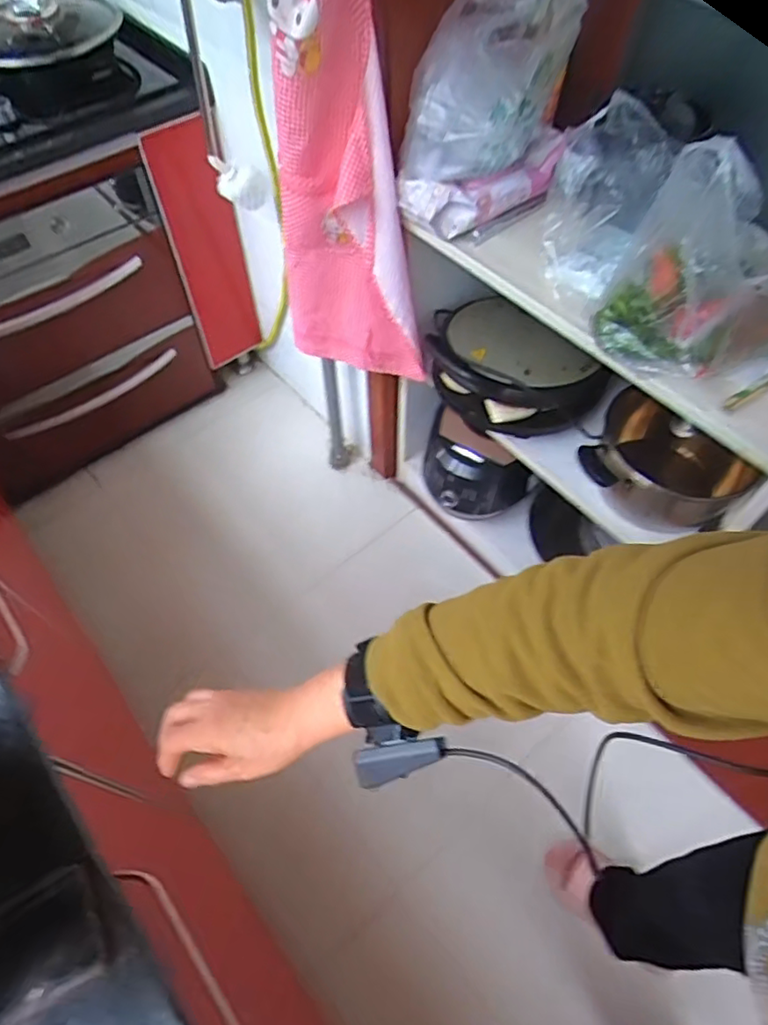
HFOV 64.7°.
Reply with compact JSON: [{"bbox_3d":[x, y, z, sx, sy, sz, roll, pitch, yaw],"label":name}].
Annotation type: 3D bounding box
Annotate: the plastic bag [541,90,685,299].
[{"bbox_3d":[0.297,-0.426,0.821,0.139,0.157,0.193,17,59,11],"label":"plastic bag"}]

